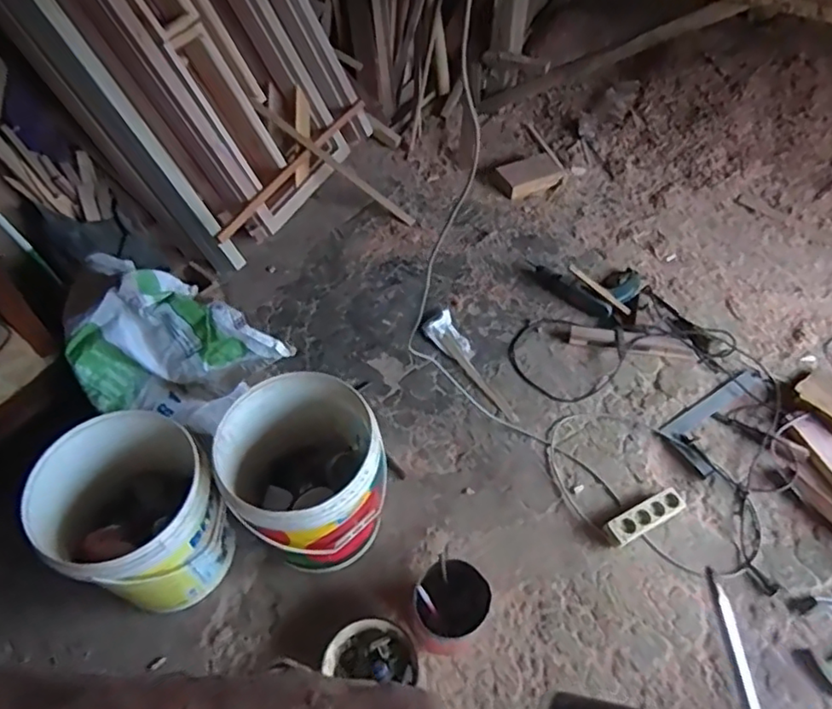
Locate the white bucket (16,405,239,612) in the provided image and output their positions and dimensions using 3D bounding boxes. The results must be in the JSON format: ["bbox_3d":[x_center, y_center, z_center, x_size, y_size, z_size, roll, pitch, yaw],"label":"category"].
[{"bbox_3d":[-0.538,0.333,1.247,0.282,0.360,0.304,-1,54,1],"label":"white bucket"}]

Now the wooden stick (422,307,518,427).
[{"bbox_3d":[0.138,0.035,1.672,0.095,0.024,0.390,-22,57,-14],"label":"wooden stick"}]

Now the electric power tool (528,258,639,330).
[{"bbox_3d":[0.504,-0.231,1.838,0.332,0.058,0.250,37,63,24],"label":"electric power tool"}]

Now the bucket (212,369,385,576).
[{"bbox_3d":[-0.225,0.263,1.297,0.297,0.372,0.306,-1,54,1],"label":"bucket"}]

